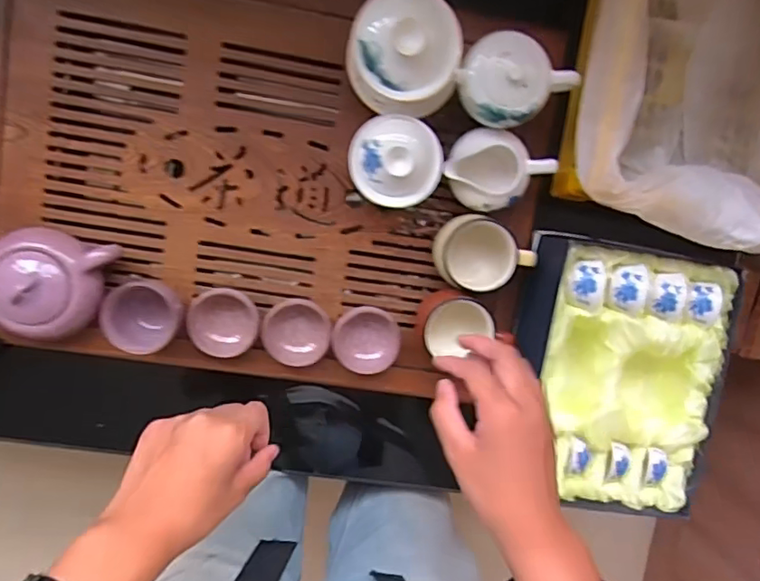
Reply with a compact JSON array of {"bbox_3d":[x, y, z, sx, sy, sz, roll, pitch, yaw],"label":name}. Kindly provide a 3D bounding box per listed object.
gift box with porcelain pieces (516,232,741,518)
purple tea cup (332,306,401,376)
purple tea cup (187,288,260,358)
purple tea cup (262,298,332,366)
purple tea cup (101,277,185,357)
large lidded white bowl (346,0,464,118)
[{"bbox_3d":[0.233,0.087,0.562,0.183,0.074,0.259,6,96,-4],"label":"gift box with porcelain pieces"},{"bbox_3d":[-0.014,0.047,0.560,0.063,0.024,0.065,0,97,-4],"label":"purple tea cup"},{"bbox_3d":[-0.150,0.030,0.549,0.063,0.039,0.065,0,97,-4],"label":"purple tea cup"},{"bbox_3d":[-0.082,0.040,0.556,0.062,0.032,0.062,0,97,-4],"label":"purple tea cup"},{"bbox_3d":[-0.217,0.021,0.524,0.063,0.053,0.062,43,92,-7],"label":"purple tea cup"},{"bbox_3d":[0.021,-0.210,0.501,0.095,0.092,0.089,0,97,-4],"label":"large lidded white bowl"}]

